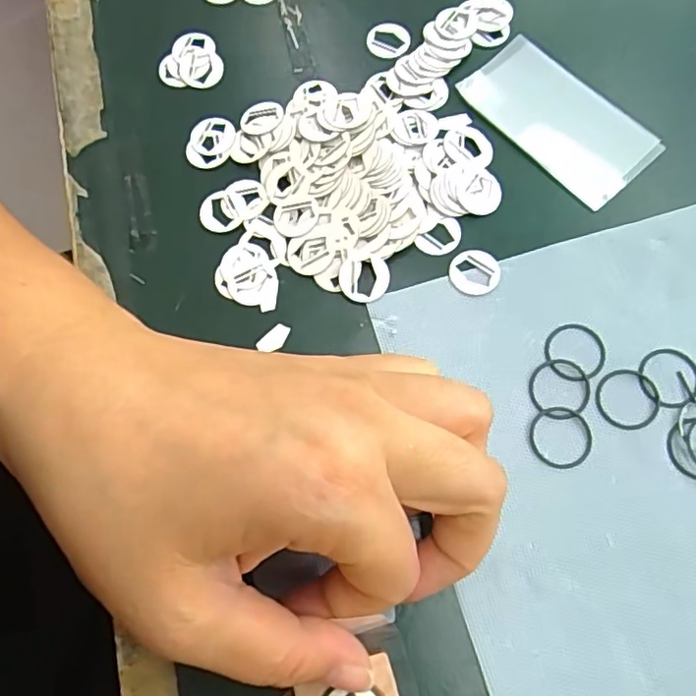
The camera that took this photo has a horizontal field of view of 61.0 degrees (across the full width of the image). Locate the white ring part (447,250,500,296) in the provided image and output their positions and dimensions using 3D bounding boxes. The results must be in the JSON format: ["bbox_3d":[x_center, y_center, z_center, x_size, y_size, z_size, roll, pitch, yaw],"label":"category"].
[{"bbox_3d":[0.046,-0.028,0.216,0.018,0.004,0.018,-1,72,2],"label":"white ring part"}]

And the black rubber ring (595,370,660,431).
[{"bbox_3d":[0.095,0.017,0.200,0.021,0.004,0.021,-1,72,2],"label":"black rubber ring"}]

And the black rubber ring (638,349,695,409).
[{"bbox_3d":[0.111,0.010,0.201,0.021,0.004,0.020,-1,72,2],"label":"black rubber ring"}]

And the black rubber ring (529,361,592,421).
[{"bbox_3d":[0.073,0.014,0.201,0.021,0.004,0.021,-1,72,2],"label":"black rubber ring"}]

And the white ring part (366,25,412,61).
[{"bbox_3d":[0.017,-0.131,0.252,0.016,0.005,0.017,-1,72,2],"label":"white ring part"}]

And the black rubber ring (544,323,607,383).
[{"bbox_3d":[0.079,0.001,0.204,0.021,0.004,0.020,-1,72,2],"label":"black rubber ring"}]

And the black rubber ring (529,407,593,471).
[{"bbox_3d":[0.071,0.030,0.196,0.021,0.004,0.020,-1,72,2],"label":"black rubber ring"}]

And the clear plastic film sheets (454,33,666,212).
[{"bbox_3d":[0.083,-0.092,0.237,0.040,0.004,0.076,-41,75,-11],"label":"clear plastic film sheets"}]

